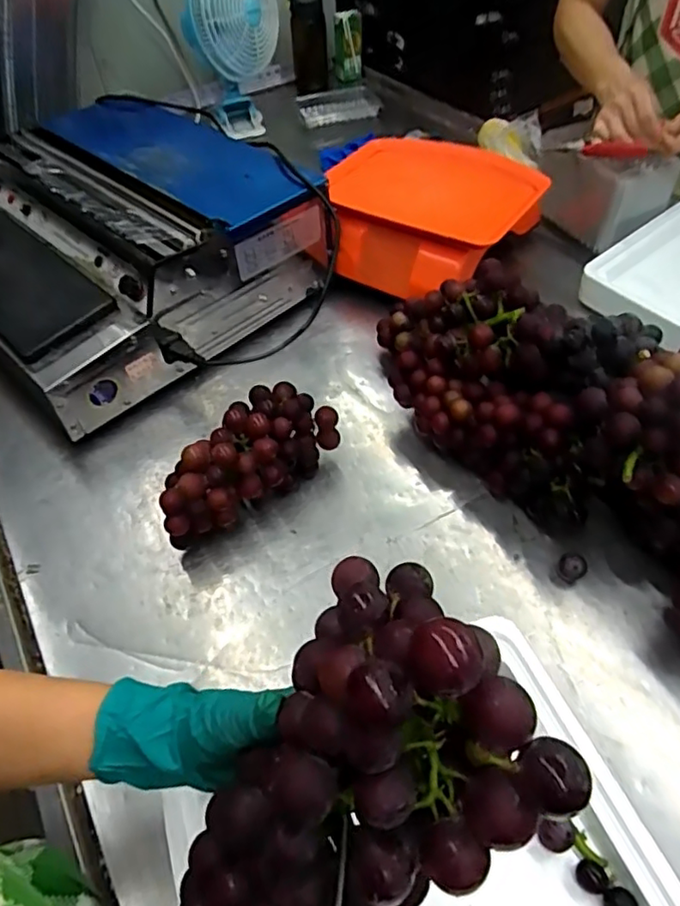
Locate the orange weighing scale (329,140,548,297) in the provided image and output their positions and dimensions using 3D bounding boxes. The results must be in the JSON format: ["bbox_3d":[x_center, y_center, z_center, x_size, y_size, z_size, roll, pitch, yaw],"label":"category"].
[{"bbox_3d":[0.125,-0.341,0.885,0.292,0.137,0.227,29,58,24],"label":"orange weighing scale"}]

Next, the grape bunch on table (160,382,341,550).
[{"bbox_3d":[-0.104,0.012,0.641,0.091,0.101,0.212,35,61,27],"label":"grape bunch on table"}]

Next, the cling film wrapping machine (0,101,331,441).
[{"bbox_3d":[-0.337,-0.315,0.875,0.446,0.189,0.577,-37,58,-24],"label":"cling film wrapping machine"}]

